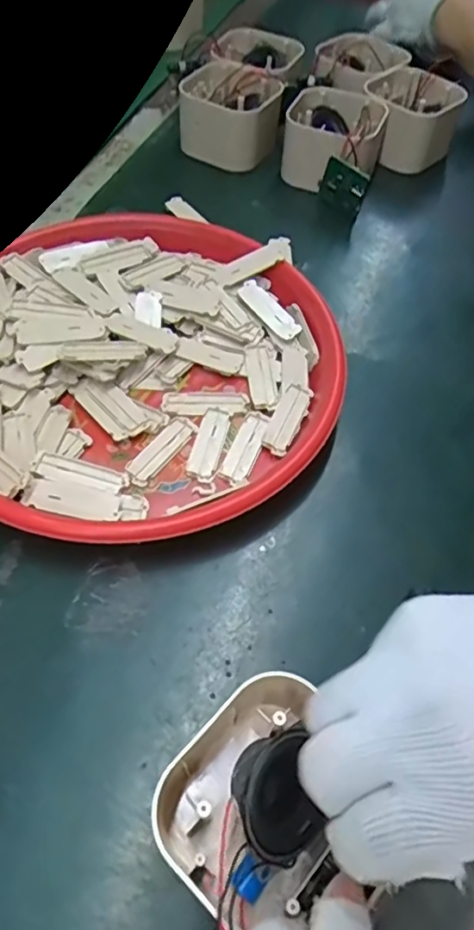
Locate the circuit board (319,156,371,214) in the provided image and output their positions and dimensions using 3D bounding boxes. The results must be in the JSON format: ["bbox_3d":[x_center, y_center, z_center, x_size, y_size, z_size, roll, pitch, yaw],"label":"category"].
[{"bbox_3d":[0.099,-0.260,0.546,0.044,0.038,0.004,36,55,13],"label":"circuit board"}]

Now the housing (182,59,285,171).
[{"bbox_3d":[-0.006,-0.353,0.602,0.101,0.062,0.089,21,57,11],"label":"housing"}]

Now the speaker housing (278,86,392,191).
[{"bbox_3d":[0.090,-0.313,0.580,0.095,0.065,0.096,19,57,10],"label":"speaker housing"}]

